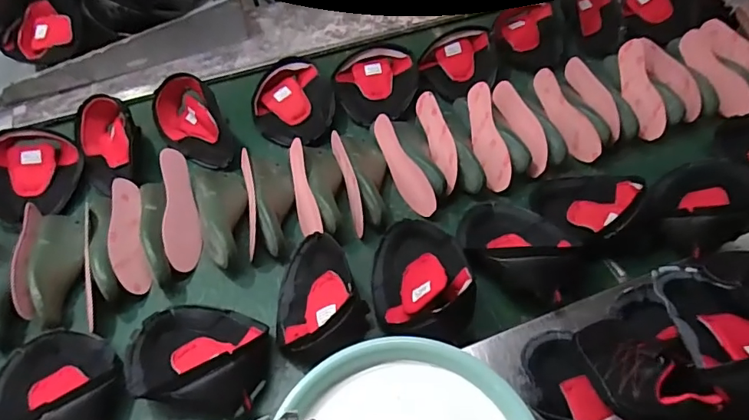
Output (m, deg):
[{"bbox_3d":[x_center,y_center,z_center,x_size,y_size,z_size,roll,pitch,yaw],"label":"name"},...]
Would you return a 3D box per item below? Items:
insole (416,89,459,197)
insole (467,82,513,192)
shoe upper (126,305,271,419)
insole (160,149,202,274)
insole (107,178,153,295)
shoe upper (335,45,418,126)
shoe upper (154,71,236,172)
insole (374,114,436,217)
[{"bbox_3d":[0.124,-0.132,0.942,0.039,0.060,0.220,-11,54,-6],"label":"insole"},{"bbox_3d":[0.216,-0.141,0.951,0.012,0.069,0.221,3,67,-36],"label":"insole"},{"bbox_3d":[-0.260,0.206,0.715,0.197,0.075,0.156,8,55,8],"label":"shoe upper"},{"bbox_3d":[-0.340,-0.002,0.861,0.064,0.006,0.216,1,73,-43],"label":"insole"},{"bbox_3d":[-0.426,0.036,0.843,0.014,0.063,0.223,-37,61,32],"label":"insole"},{"bbox_3d":[0.004,-0.261,1.030,0.172,0.043,0.205,-3,54,2],"label":"shoe upper"},{"bbox_3d":[-0.363,-0.174,0.987,0.125,0.092,0.208,-28,58,-17],"label":"shoe upper"},{"bbox_3d":[0.051,-0.083,0.916,0.008,0.074,0.216,-11,64,-36],"label":"insole"}]

